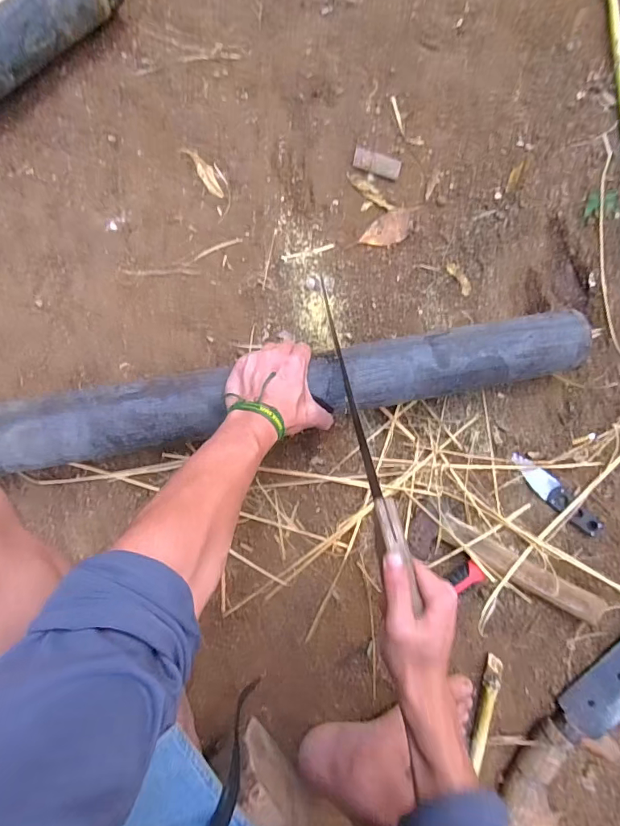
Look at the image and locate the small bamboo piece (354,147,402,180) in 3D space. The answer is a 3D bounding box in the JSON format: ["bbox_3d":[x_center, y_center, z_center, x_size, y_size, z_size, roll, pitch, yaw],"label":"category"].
[{"bbox_3d":[0.093,-0.345,0.623,0.064,0.013,0.027,15,88,-7],"label":"small bamboo piece"}]

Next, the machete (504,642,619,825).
[{"bbox_3d":[0.386,0.401,0.597,0.097,0.036,0.355,38,86,-6],"label":"machete"}]

